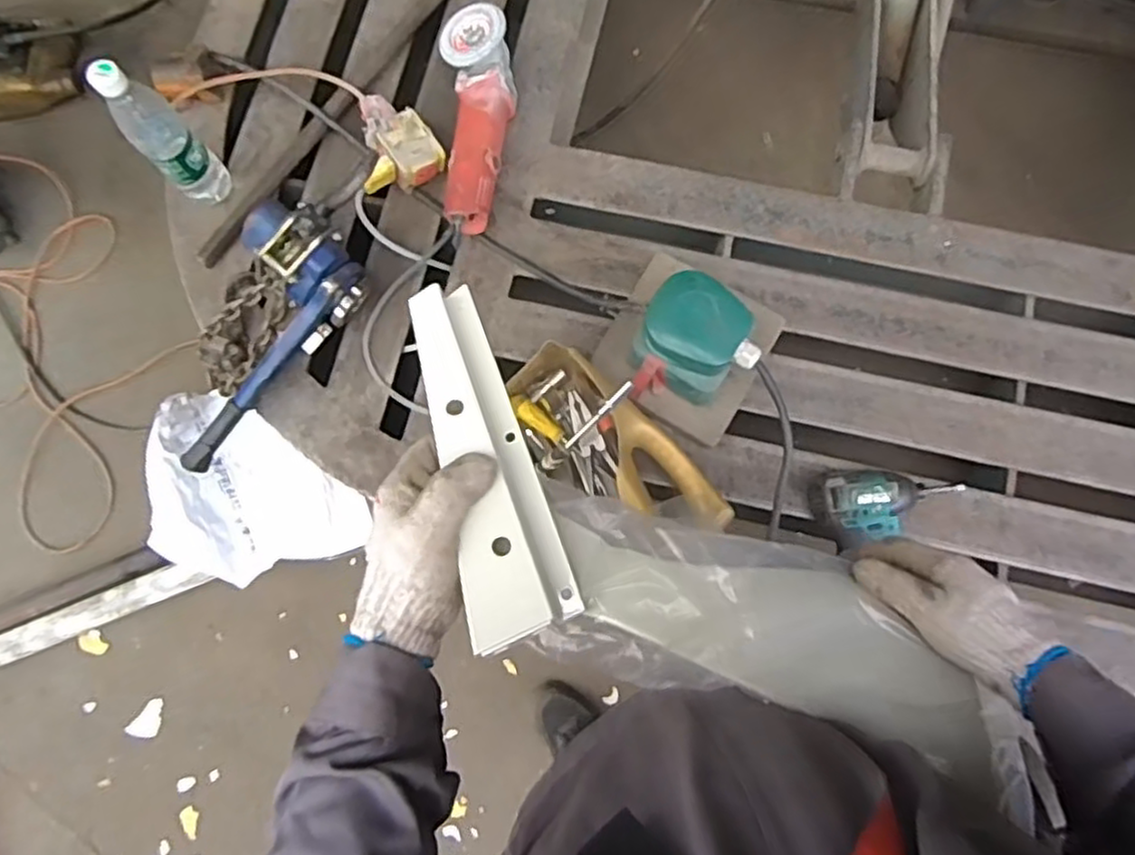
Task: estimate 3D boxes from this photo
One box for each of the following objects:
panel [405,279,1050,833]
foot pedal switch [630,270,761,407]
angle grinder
[{"bbox_3d":[0.088,0.105,0.483,0.503,0.083,0.173,30,79,-3],"label":"panel"},{"bbox_3d":[0.145,-0.099,0.799,0.125,0.097,0.102,30,80,9],"label":"foot pedal switch"},{"bbox_3d":[-0.112,-0.394,0.932,0.092,0.085,0.283,-2,77,2],"label":"angle grinder"}]

